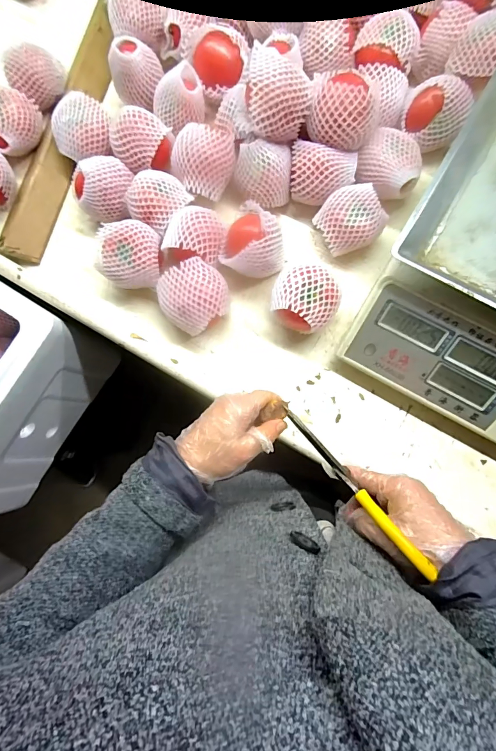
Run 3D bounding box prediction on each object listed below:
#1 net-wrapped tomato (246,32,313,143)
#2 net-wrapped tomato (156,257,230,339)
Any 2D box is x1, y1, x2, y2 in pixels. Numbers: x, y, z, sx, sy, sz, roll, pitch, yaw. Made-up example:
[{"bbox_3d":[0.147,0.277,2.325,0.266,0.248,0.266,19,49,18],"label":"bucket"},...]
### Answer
[{"bbox_3d":[0.040,-0.346,0.461,0.076,0.070,0.089,7,83,5],"label":"net-wrapped tomato"},{"bbox_3d":[-0.067,-0.099,0.495,0.086,0.072,0.079,-1,82,4],"label":"net-wrapped tomato"}]

